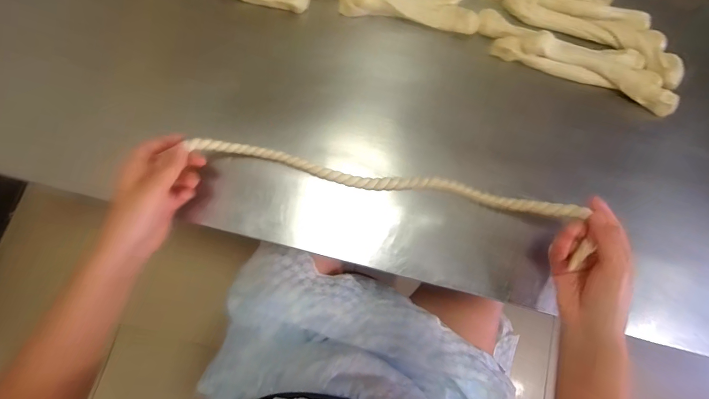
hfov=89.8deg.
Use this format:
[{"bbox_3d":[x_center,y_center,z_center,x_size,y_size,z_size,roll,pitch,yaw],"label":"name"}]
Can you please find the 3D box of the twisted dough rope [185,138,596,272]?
[{"bbox_3d":[0.031,-0.026,0.413,0.429,0.051,0.028,11,78,3],"label":"twisted dough rope"}]

